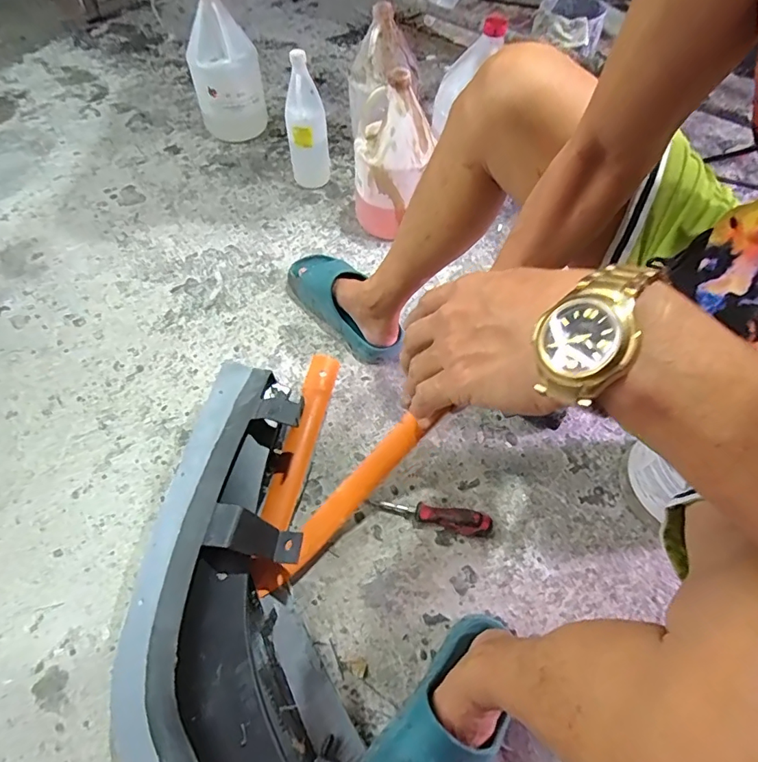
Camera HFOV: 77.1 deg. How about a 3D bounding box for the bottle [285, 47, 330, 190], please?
[{"bbox_3d":[-0.152,-0.531,1.001,0.084,0.257,0.083,-5,58,-5],"label":"bottle"}]

